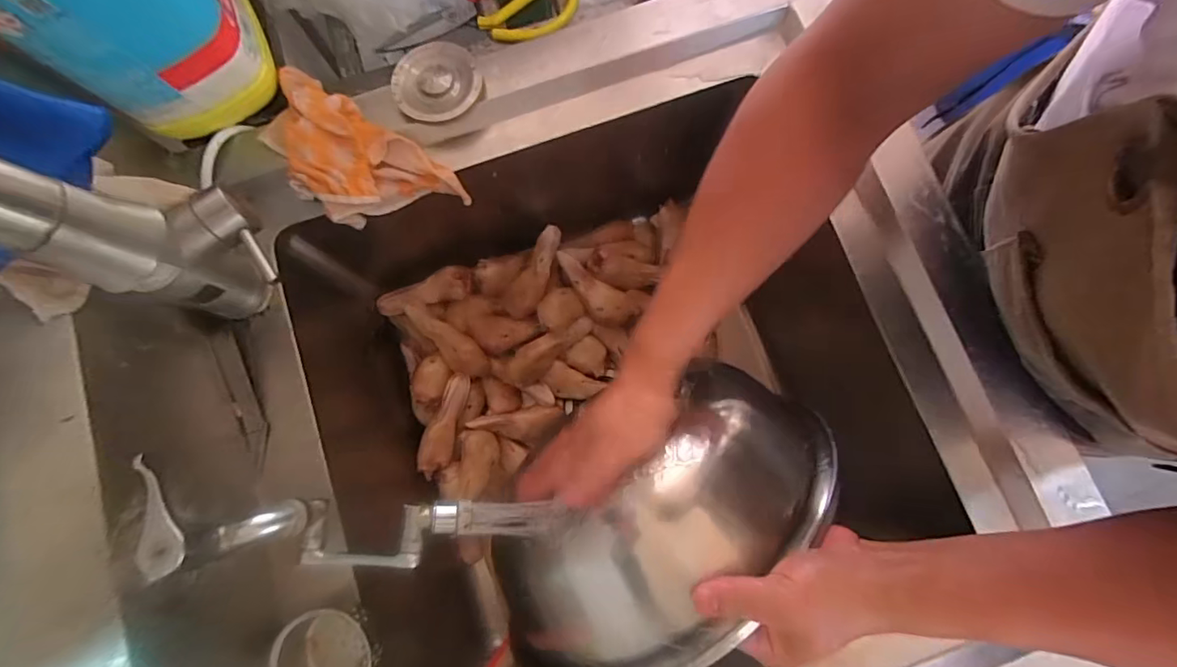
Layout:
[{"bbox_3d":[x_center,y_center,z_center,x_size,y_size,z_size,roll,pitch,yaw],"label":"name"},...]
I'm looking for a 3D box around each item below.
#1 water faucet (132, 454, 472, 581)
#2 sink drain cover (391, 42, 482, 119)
[{"bbox_3d":[-0.178,0.125,0.339,0.189,0.054,0.063,11,78,-27],"label":"water faucet"},{"bbox_3d":[-0.142,-0.235,0.480,0.080,0.025,0.066,-27,80,-4],"label":"sink drain cover"}]

